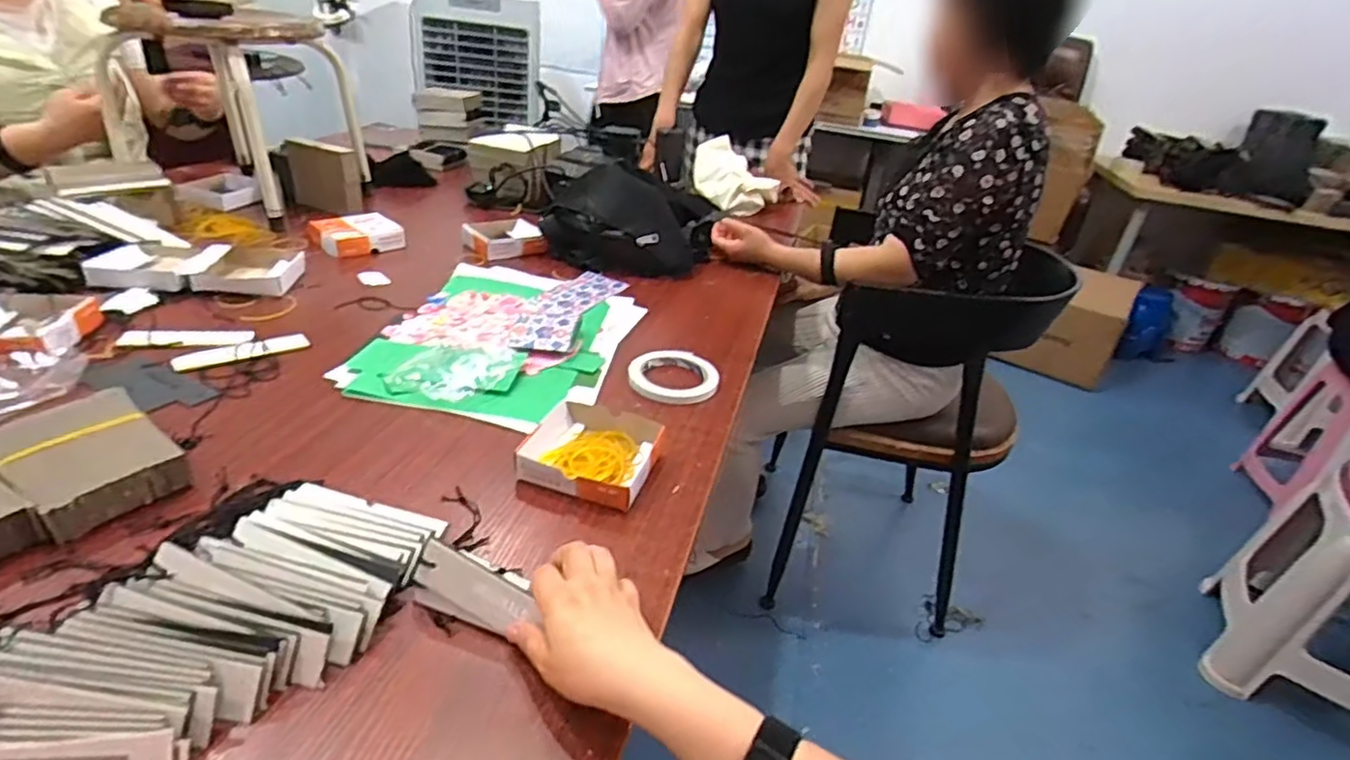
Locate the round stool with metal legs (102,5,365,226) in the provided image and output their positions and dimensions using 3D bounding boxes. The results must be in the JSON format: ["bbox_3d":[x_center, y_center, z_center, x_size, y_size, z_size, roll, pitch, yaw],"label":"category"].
[{"bbox_3d":[-0.735,-0.445,1.089,0.282,0.295,0.245,12,29,6],"label":"round stool with metal legs"}]

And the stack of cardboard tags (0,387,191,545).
[{"bbox_3d":[-0.467,0.064,0.519,0.127,0.038,0.099,25,34,28],"label":"stack of cardboard tags"}]

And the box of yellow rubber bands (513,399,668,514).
[{"bbox_3d":[-0.077,0.067,0.618,0.117,0.028,0.116,15,30,12],"label":"box of yellow rubber bands"}]

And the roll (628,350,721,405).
[{"bbox_3d":[-0.001,-0.005,0.773,0.106,0.012,0.118,0,30,-14],"label":"roll"}]

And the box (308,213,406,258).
[{"bbox_3d":[-0.510,-0.232,1.044,0.100,0.035,0.118,29,36,33],"label":"box"}]

